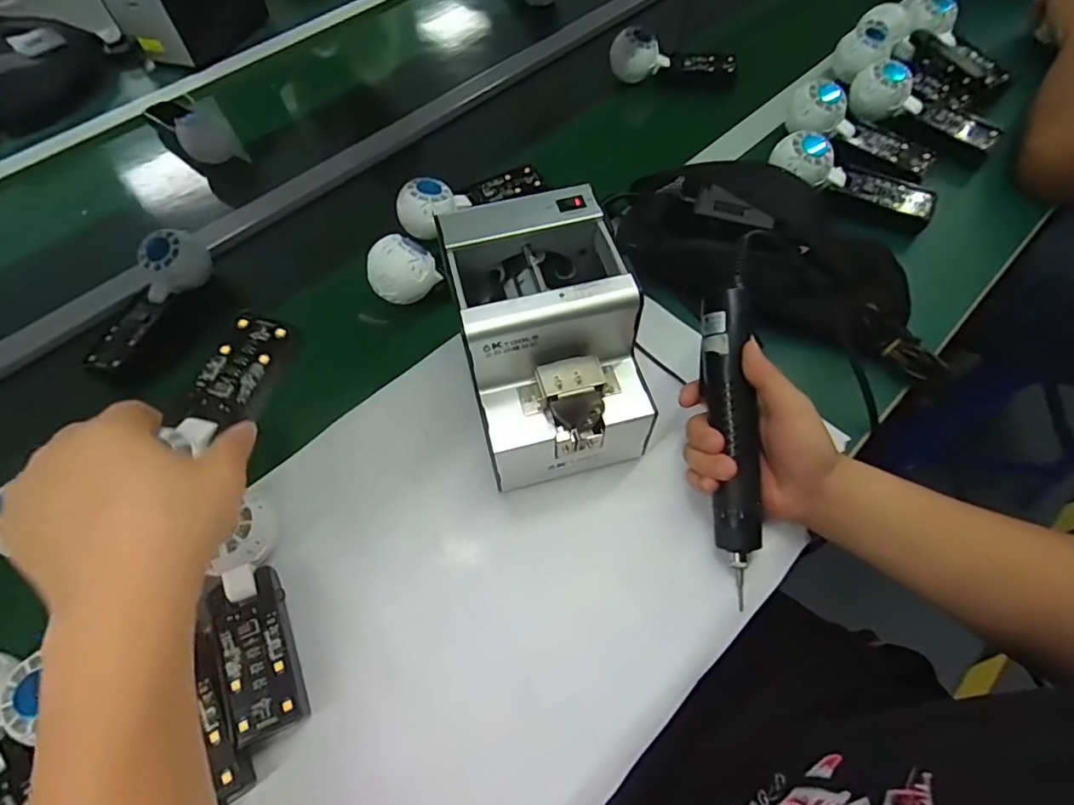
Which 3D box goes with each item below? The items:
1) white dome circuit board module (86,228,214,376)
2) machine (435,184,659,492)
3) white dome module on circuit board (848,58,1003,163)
[{"bbox_3d":[-0.398,-0.106,0.556,0.047,0.059,0.172,12,60,10],"label":"white dome circuit board module"},{"bbox_3d":[0.008,-0.042,0.430,0.122,0.160,0.163,-15,59,-6],"label":"machine"},{"bbox_3d":[0.462,-0.353,0.662,0.156,0.061,0.066,20,60,-9],"label":"white dome module on circuit board"}]

